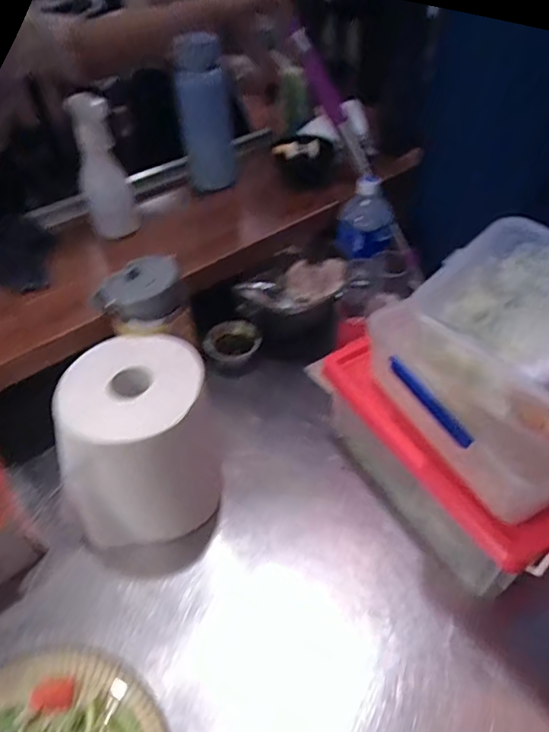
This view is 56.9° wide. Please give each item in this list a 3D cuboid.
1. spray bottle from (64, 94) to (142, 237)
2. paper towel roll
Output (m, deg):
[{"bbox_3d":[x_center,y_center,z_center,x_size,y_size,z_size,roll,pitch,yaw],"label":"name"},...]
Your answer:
[{"bbox_3d":[-0.244,-0.275,0.713,0.063,0.185,0.059,-24,49,-19],"label":"spray bottle"},{"bbox_3d":[-0.143,0.091,0.575,0.138,0.211,0.133,-2,46,2],"label":"paper towel roll"}]

